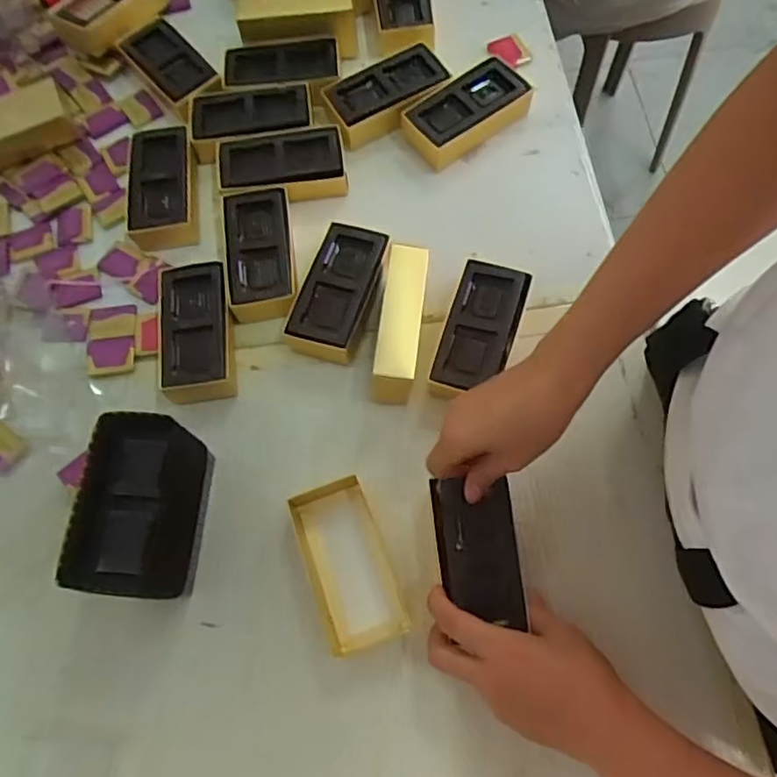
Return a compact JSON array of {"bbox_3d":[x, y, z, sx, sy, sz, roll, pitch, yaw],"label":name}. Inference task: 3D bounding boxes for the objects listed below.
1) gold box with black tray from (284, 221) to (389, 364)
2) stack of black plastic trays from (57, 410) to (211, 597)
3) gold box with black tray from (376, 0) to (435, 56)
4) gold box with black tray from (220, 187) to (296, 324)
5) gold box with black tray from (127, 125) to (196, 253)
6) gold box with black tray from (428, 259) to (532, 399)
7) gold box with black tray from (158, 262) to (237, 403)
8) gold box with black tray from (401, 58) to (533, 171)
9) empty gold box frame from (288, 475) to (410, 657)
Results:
[{"bbox_3d":[-0.041,-0.081,0.531,0.057,0.034,0.115,14,71,8],"label":"gold box with black tray"},{"bbox_3d":[-0.173,0.088,0.444,0.076,0.084,0.116,7,70,5],"label":"stack of black plastic trays"},{"bbox_3d":[0.015,-0.401,0.647,0.055,0.027,0.123,-7,69,0],"label":"gold box with black tray"},{"bbox_3d":[-0.112,-0.119,0.549,0.057,0.029,0.116,-9,69,-1],"label":"gold box with black tray"},{"bbox_3d":[-0.205,-0.185,0.570,0.055,0.030,0.113,-6,69,0],"label":"gold box with black tray"},{"bbox_3d":[0.073,-0.044,0.507,0.055,0.036,0.113,17,71,9],"label":"gold box with black tray"},{"bbox_3d":[-0.161,-0.048,0.525,0.058,0.029,0.116,-10,69,-1],"label":"gold box with black tray"},{"bbox_3d":[0.072,-0.257,0.584,0.118,0.033,0.061,-34,71,-10],"label":"gold box with black tray"},{"bbox_3d":[-0.029,0.125,0.455,0.058,0.024,0.120,-20,70,-5],"label":"empty gold box frame"}]

